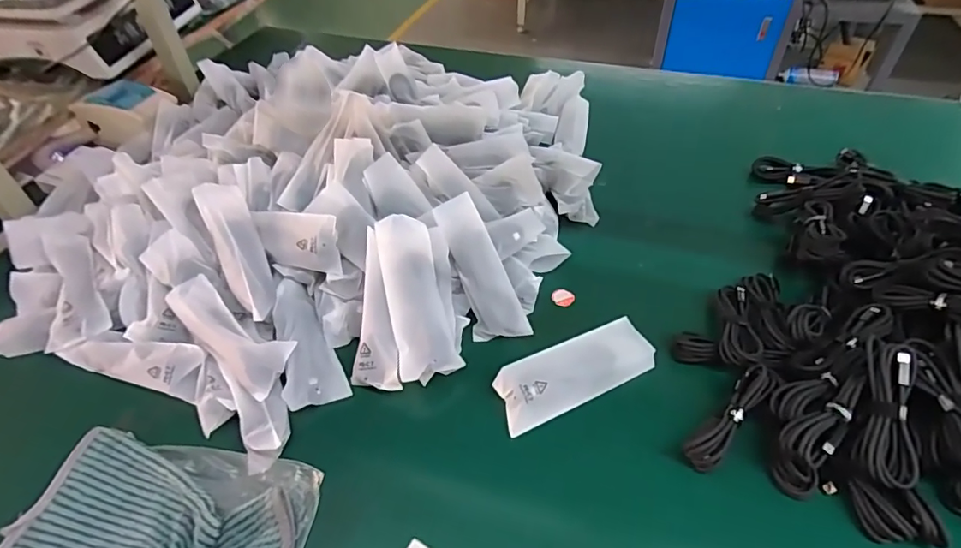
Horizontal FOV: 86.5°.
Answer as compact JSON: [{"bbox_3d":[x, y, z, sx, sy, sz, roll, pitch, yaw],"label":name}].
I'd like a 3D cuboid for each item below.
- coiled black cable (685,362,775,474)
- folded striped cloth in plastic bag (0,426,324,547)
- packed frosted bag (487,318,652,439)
[{"bbox_3d":[0.219,0.121,0.443,0.112,0.031,0.026,-35,55,-28],"label":"coiled black cable"},{"bbox_3d":[-0.238,0.204,0.386,0.220,0.034,0.153,6,47,7],"label":"folded striped cloth in plastic bag"},{"bbox_3d":[0.090,0.091,0.479,0.152,0.030,0.052,-20,49,-17],"label":"packed frosted bag"}]

